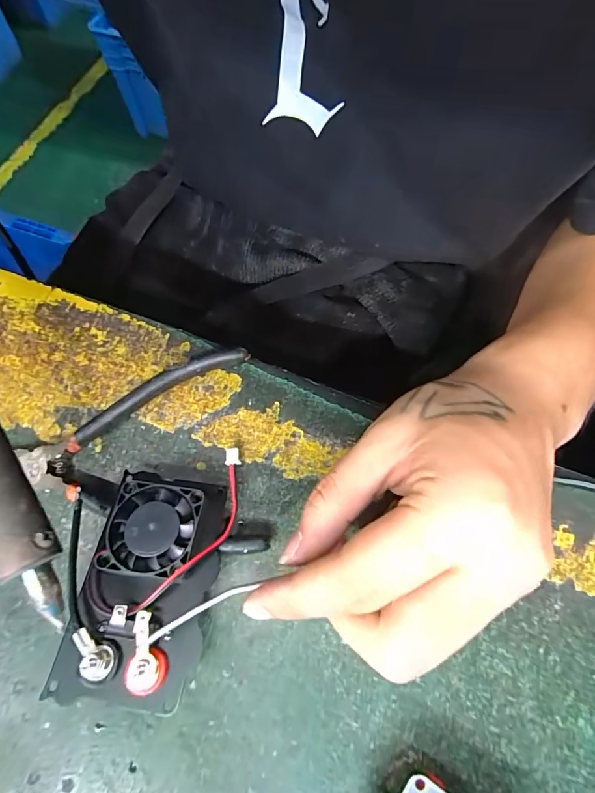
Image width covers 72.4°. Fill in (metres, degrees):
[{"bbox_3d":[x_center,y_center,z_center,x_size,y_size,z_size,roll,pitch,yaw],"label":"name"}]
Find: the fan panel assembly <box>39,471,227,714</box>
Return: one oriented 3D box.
[{"bbox_3d":[-0.064,0.083,0.183,0.052,0.029,0.088,9,68,3],"label":"fan panel assembly"}]

